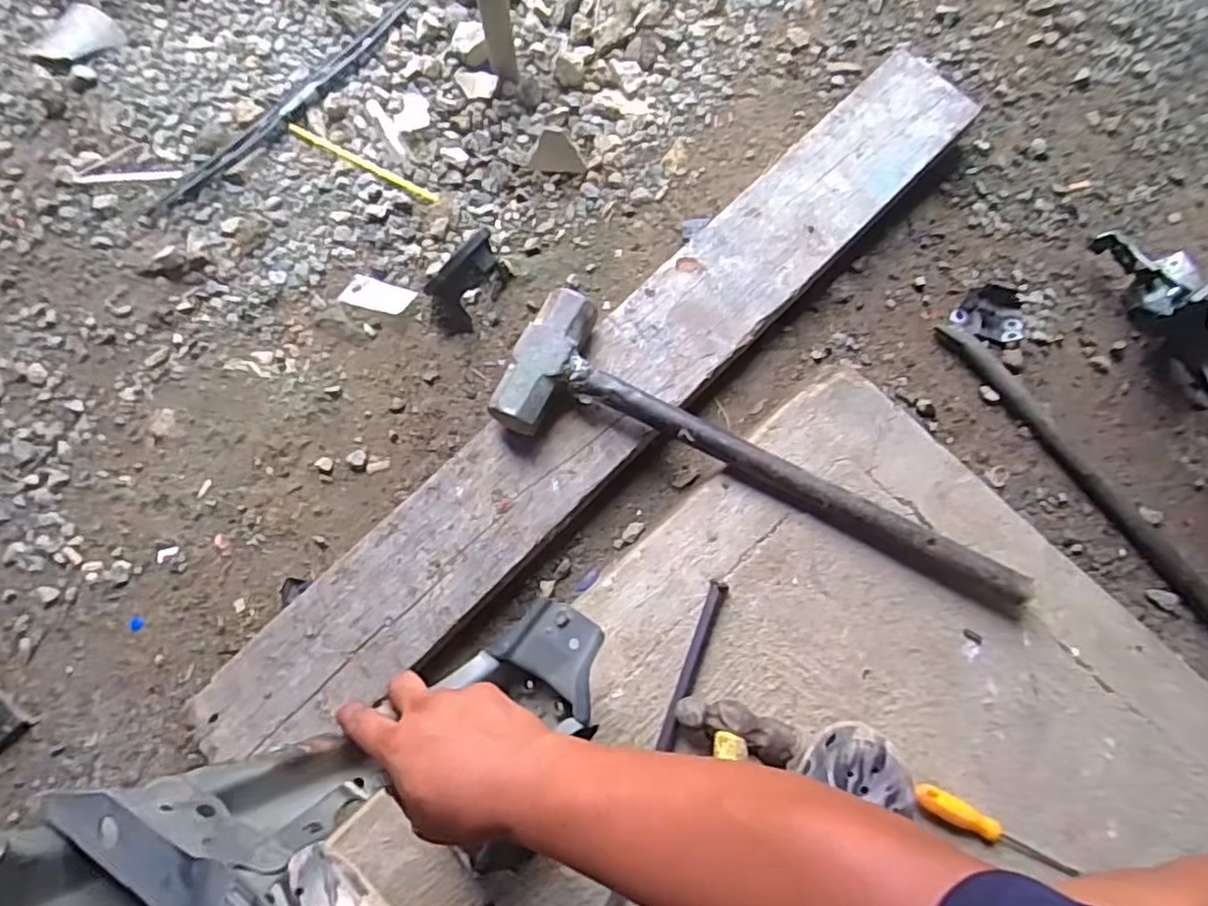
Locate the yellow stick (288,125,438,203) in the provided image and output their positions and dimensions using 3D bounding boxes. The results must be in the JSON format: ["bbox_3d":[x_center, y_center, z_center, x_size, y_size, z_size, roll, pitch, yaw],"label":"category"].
[{"bbox_3d":[-0.350,-0.421,0.965,0.247,0.004,0.015,27,75,7],"label":"yellow stick"}]

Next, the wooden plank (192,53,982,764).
[{"bbox_3d":[0.043,-0.105,0.830,0.156,0.034,1.199,43,78,11],"label":"wooden plank"}]

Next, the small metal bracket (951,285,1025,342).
[{"bbox_3d":[0.523,-0.191,0.896,0.093,0.020,0.068,21,75,5],"label":"small metal bracket"}]

